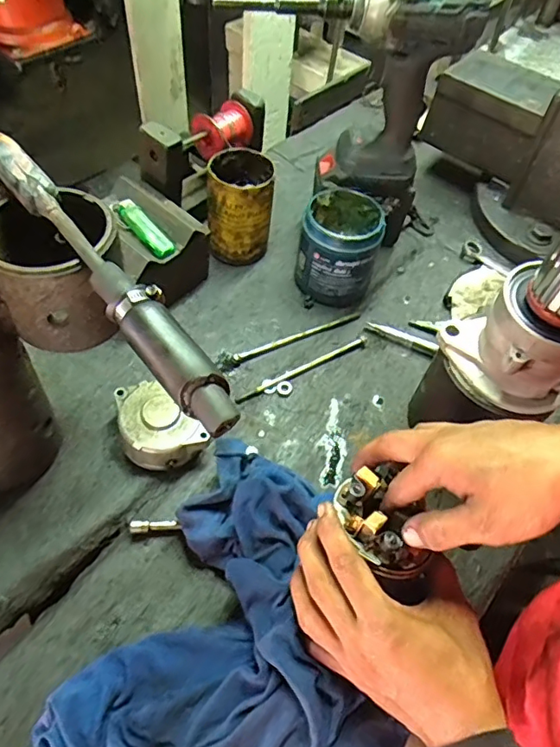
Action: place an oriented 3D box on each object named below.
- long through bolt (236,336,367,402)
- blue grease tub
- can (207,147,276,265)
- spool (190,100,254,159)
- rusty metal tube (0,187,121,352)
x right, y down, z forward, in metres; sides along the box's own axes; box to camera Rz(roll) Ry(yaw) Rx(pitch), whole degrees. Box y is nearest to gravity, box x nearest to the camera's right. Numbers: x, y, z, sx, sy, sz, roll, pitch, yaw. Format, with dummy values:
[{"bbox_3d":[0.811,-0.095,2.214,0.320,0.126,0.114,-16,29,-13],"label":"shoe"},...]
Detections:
[{"bbox_3d":[0.026,-0.008,0.582,0.168,0.009,0.014,-24,60,-21],"label":"long through bolt"},{"bbox_3d":[0.070,-0.147,0.628,0.085,0.100,0.095,19,55,8],"label":"blue grease tub"},{"bbox_3d":[-0.048,-0.196,0.642,0.073,0.117,0.069,3,54,-4],"label":"can"},{"bbox_3d":[-0.069,-0.290,0.637,0.046,0.043,0.062,32,58,17],"label":"spool"},{"bbox_3d":[-0.154,-0.072,0.368,0.084,0.081,0.089,3,54,-4],"label":"rusty metal tube"}]

